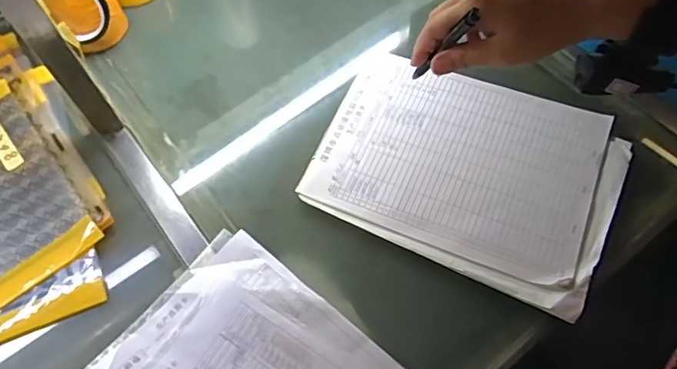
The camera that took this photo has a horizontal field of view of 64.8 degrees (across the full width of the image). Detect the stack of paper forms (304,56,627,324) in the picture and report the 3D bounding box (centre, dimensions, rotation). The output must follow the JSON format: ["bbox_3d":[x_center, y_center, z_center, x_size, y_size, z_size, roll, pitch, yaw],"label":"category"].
[{"bbox_3d":[0.137,-0.025,0.581,0.306,0.014,0.236,24,65,16],"label":"stack of paper forms"}]

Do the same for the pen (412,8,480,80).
[{"bbox_3d":[0.087,-0.114,0.455,0.012,0.127,0.007,-34,89,-15],"label":"pen"}]

